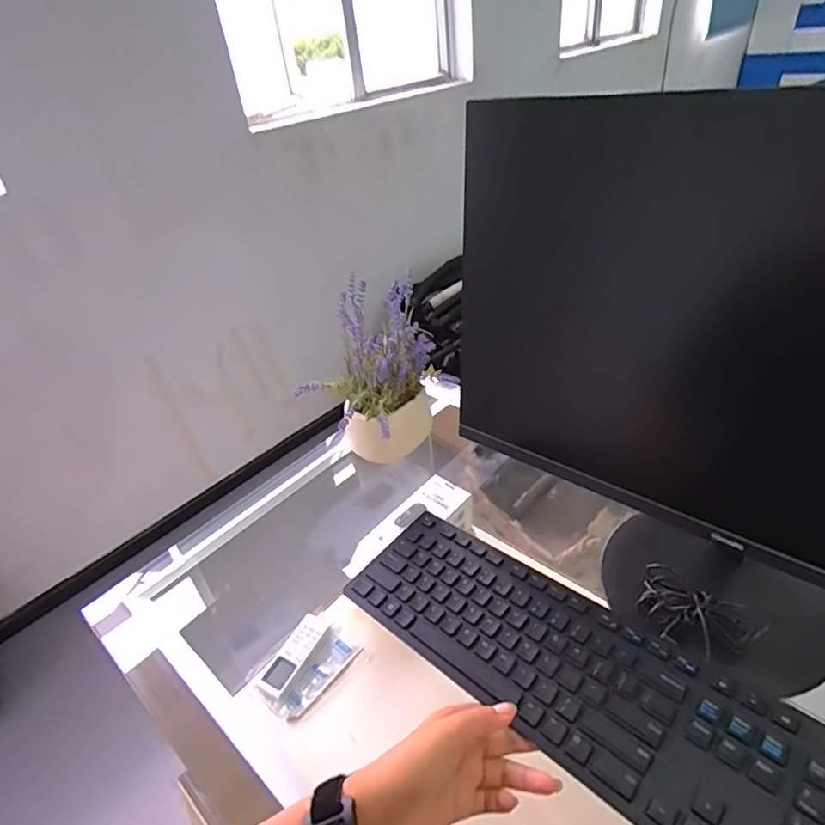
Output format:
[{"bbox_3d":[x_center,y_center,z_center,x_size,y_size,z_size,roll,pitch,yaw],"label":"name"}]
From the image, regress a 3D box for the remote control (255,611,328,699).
[{"bbox_3d":[-0.175,0.361,0.794,0.045,0.020,0.130,16,43,29],"label":"remote control"}]

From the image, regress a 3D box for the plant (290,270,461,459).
[{"bbox_3d":[-0.048,-0.049,0.672,0.131,0.229,0.162,17,43,29],"label":"plant"}]

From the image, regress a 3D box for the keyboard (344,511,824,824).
[{"bbox_3d":[0.128,0.203,0.410,0.427,0.015,0.124,22,45,41],"label":"keyboard"}]

